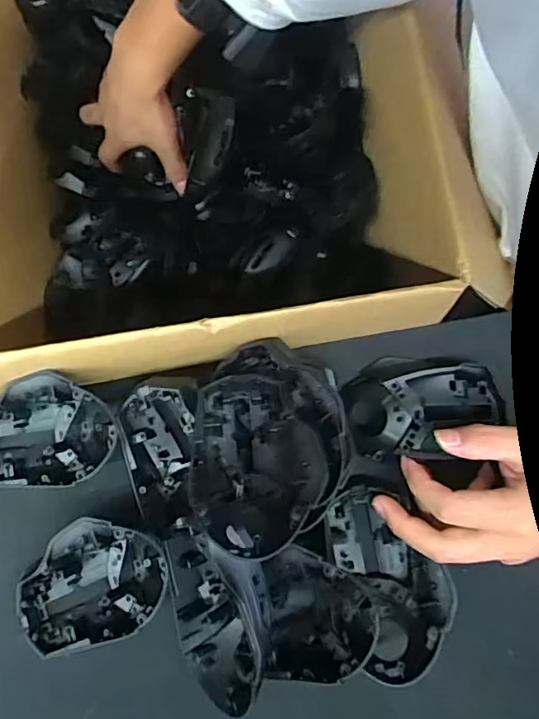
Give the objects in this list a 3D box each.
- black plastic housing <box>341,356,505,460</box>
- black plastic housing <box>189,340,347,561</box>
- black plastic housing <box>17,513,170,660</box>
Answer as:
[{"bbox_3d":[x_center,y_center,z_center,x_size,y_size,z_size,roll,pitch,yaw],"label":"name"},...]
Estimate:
[{"bbox_3d":[0.106,0.031,0.396,0.100,0.040,0.072,-3,79,1],"label":"black plastic housing"},{"bbox_3d":[-0.001,0.052,0.354,0.096,0.065,0.138,-7,55,8],"label":"black plastic housing"},{"bbox_3d":[-0.116,0.144,0.367,0.105,0.045,0.073,-19,79,-2],"label":"black plastic housing"}]

